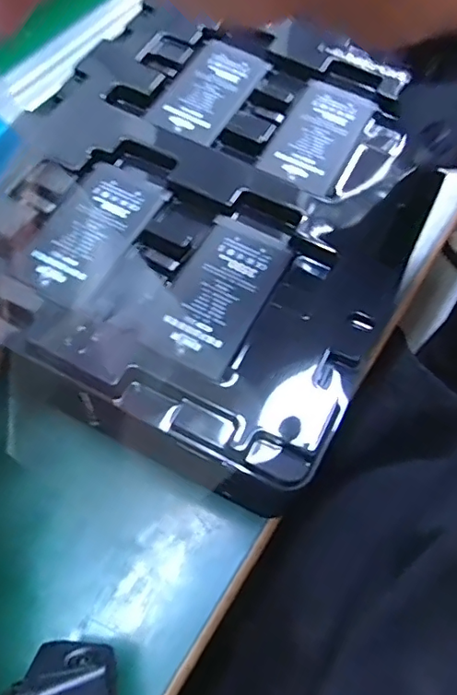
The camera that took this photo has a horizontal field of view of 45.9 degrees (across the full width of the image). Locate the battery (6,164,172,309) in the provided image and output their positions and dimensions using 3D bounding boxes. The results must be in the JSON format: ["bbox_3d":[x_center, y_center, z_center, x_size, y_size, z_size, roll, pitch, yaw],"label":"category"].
[{"bbox_3d":[-0.068,-0.059,0.270,0.046,0.005,0.086,26,64,10],"label":"battery"}]

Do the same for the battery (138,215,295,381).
[{"bbox_3d":[-0.004,-0.028,0.258,0.043,0.006,0.087,24,63,9],"label":"battery"}]

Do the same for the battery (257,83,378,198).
[{"bbox_3d":[0.052,-0.125,0.314,0.044,0.006,0.085,26,64,9],"label":"battery"}]

